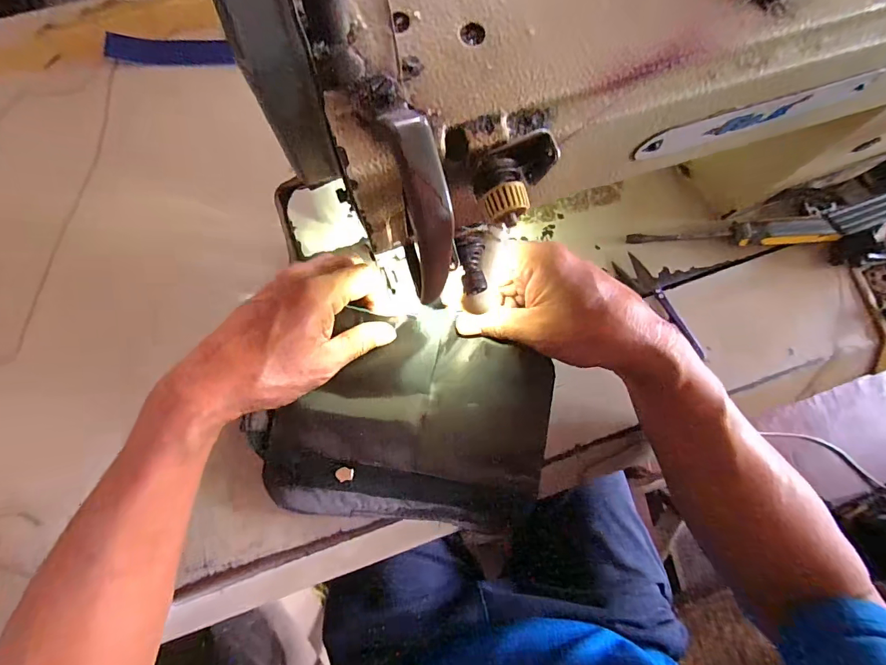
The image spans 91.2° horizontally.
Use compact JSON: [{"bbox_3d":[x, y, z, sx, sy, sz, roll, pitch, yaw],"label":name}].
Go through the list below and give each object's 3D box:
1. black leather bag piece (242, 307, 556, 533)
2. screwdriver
[{"bbox_3d":[-0.028,0.059,0.303,0.195,0.026,0.142,5,84,-3],"label":"black leather bag piece"},{"bbox_3d":[0.228,-0.081,0.343,0.153,0.026,0.022,-1,83,-2],"label":"screwdriver"}]

